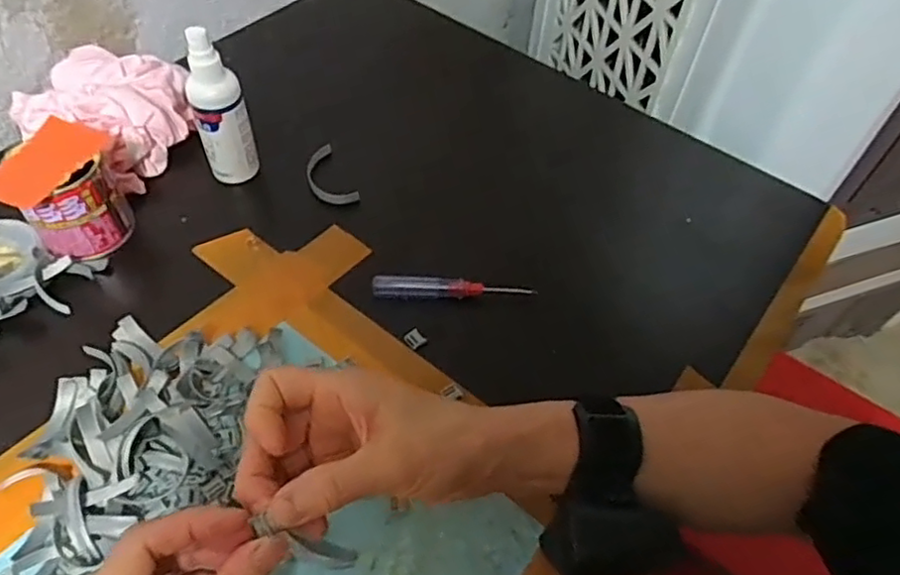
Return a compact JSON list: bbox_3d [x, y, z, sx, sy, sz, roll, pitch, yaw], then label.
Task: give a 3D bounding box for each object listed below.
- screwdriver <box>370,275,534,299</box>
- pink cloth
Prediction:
[{"bbox_3d":[0.001,0.002,0.473,0.118,0.014,0.014,5,53,0],"label":"screwdriver"},{"bbox_3d":[-0.282,-0.149,0.529,0.133,0.055,0.125,27,56,16],"label":"pink cloth"}]

